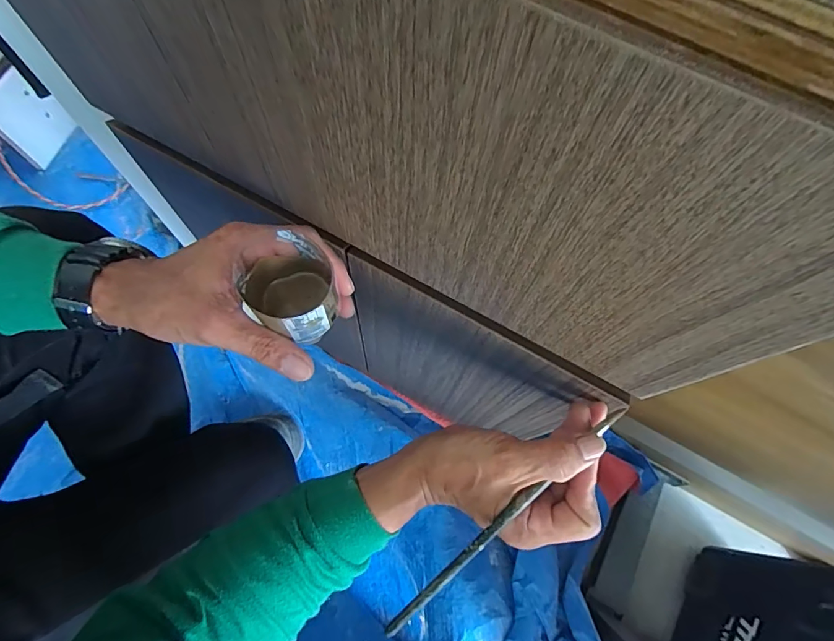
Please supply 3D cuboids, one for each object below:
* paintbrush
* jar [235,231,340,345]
[{"bbox_3d":[0.062,0.124,0.281,0.206,0.005,0.008,-38,75,-11],"label":"paintbrush"},{"bbox_3d":[-0.083,-0.017,0.289,0.058,0.055,0.060,1,69,-2],"label":"jar"}]

